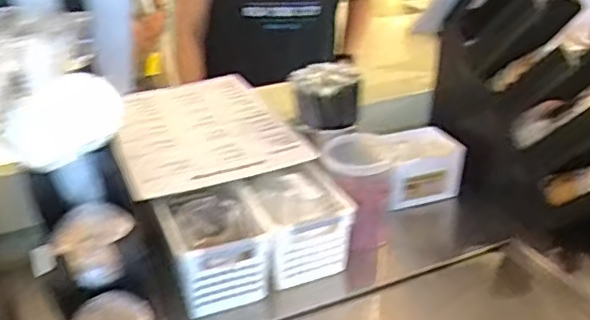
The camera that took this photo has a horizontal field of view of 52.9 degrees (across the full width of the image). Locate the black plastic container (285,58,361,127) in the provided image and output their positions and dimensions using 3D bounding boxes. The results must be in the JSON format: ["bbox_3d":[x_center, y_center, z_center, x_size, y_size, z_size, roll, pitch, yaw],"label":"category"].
[{"bbox_3d":[0.055,-0.111,1.035,0.117,0.092,0.115,1,27,5],"label":"black plastic container"}]

